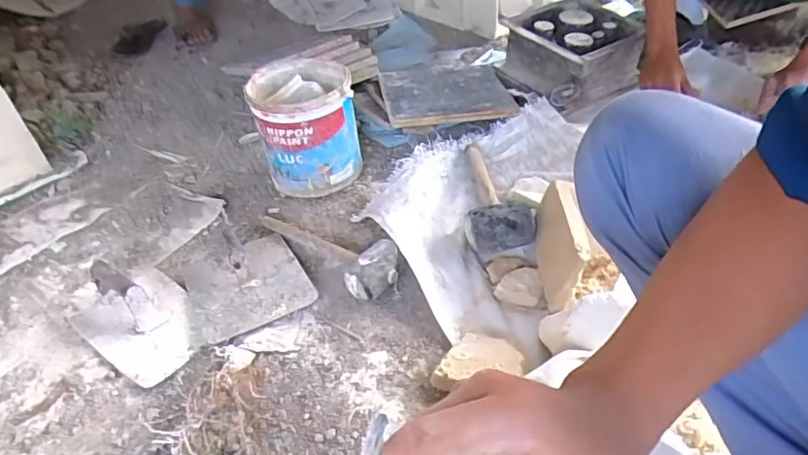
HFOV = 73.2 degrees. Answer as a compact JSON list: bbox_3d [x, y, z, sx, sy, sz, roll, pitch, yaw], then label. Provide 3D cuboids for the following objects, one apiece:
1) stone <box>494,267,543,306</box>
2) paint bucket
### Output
[{"bbox_3d":[0.167,0.080,0.789,0.065,0.023,0.063,3,42,12],"label":"stone"},{"bbox_3d":[-0.173,-0.176,0.994,0.165,0.197,0.170,-4,41,4],"label":"paint bucket"}]

